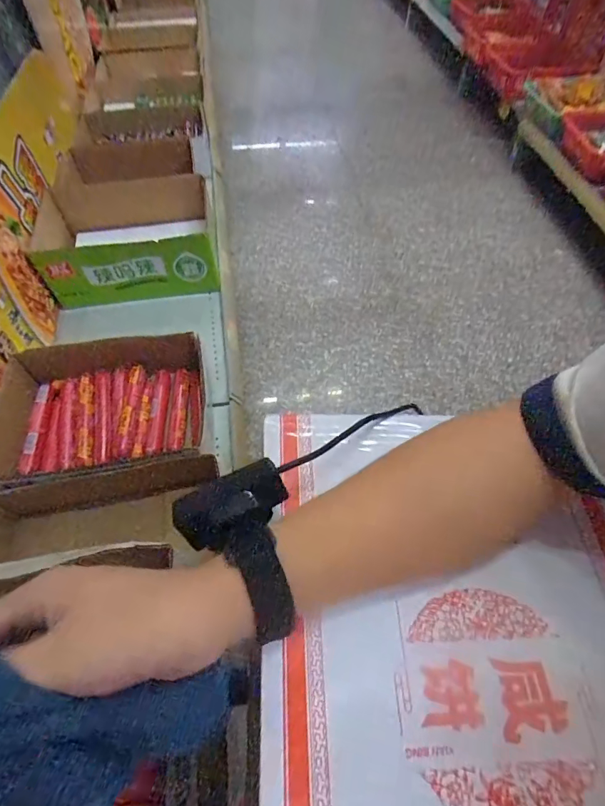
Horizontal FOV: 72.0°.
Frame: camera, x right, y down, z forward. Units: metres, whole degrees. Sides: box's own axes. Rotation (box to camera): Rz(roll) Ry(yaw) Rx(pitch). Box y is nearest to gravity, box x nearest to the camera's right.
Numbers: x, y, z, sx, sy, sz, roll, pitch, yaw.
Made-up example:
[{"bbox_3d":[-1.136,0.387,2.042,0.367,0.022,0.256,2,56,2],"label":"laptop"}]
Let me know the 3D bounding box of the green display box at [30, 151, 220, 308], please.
[{"bbox_3d":[-0.413,-0.383,0.969,0.388,0.124,0.272,-8,58,-5],"label":"green display box"}]

